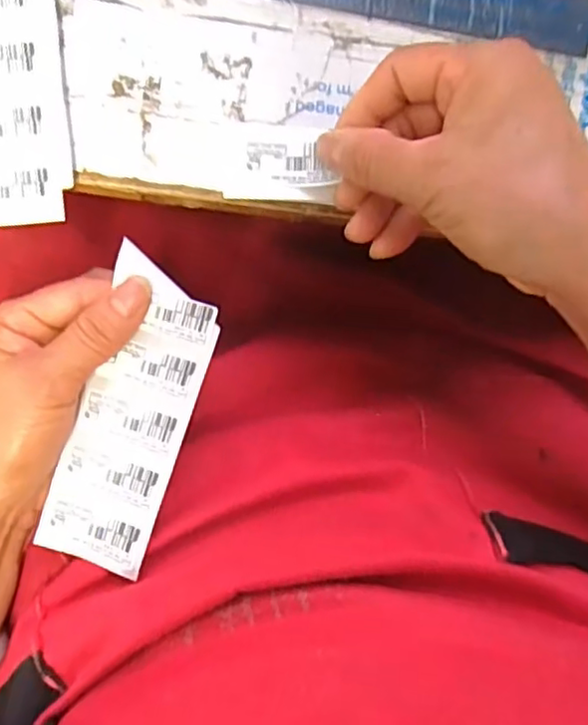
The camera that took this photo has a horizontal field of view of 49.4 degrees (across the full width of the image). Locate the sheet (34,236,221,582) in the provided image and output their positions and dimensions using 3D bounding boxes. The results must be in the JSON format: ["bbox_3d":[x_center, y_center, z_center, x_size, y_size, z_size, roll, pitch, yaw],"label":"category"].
[{"bbox_3d":[-0.072,0.024,0.285,0.050,0.008,0.137,17,89,6],"label":"sheet"}]

